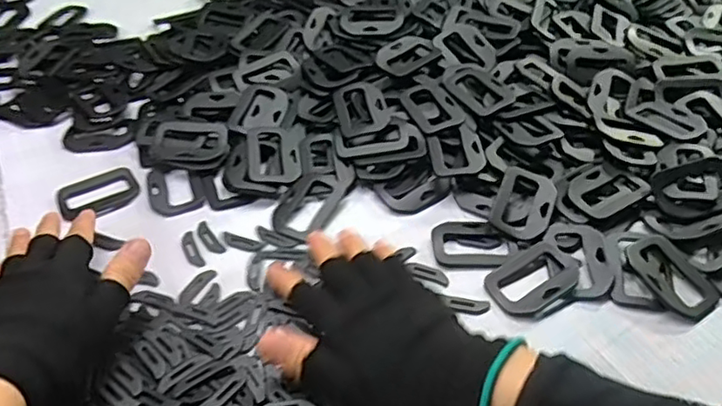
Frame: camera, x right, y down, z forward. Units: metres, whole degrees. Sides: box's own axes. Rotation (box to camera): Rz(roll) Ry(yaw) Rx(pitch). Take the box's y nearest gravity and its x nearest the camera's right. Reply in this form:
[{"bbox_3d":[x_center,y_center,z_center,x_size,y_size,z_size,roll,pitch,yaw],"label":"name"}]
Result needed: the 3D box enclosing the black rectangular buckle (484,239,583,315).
[{"bbox_3d":[0.116,0.049,0.403,0.063,0.010,0.043,-24,48,-21],"label":"black rectangular buckle"}]

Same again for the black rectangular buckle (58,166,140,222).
[{"bbox_3d":[-0.207,-0.008,0.476,0.060,0.004,0.048,-25,48,-22],"label":"black rectangular buckle"}]

